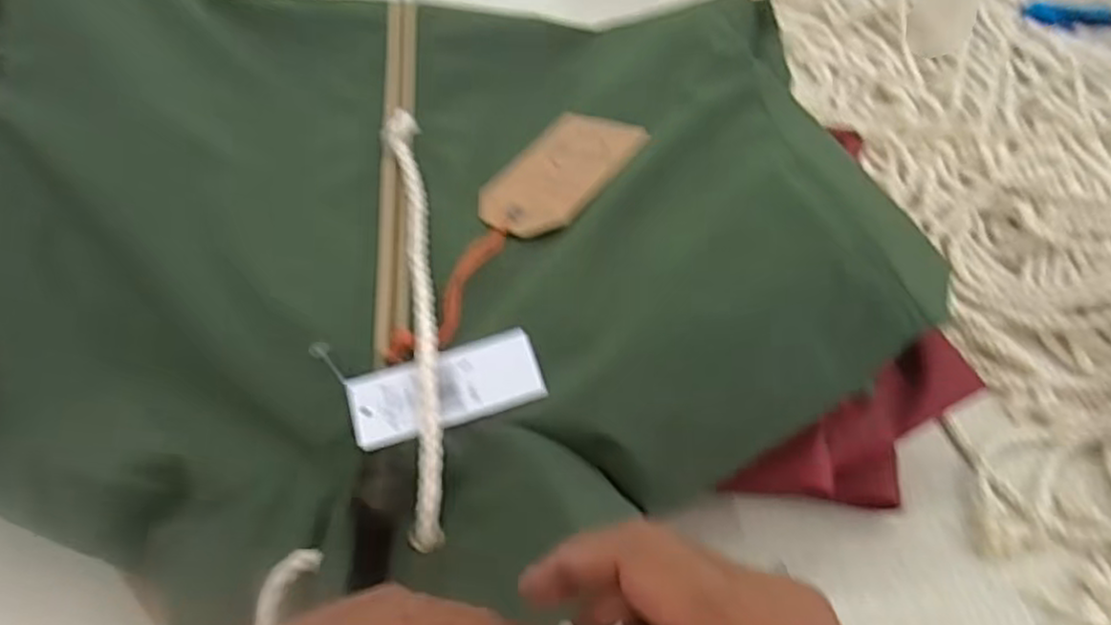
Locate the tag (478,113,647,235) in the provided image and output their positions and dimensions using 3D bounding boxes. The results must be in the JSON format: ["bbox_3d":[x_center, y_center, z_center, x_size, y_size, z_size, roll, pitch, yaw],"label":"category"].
[{"bbox_3d":[0.003,-0.079,0.412,0.064,0.004,0.101,20,57,32],"label":"tag"}]

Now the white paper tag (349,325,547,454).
[{"bbox_3d":[-0.048,0.033,0.328,0.084,0.005,0.036,-18,65,-7],"label":"white paper tag"}]

